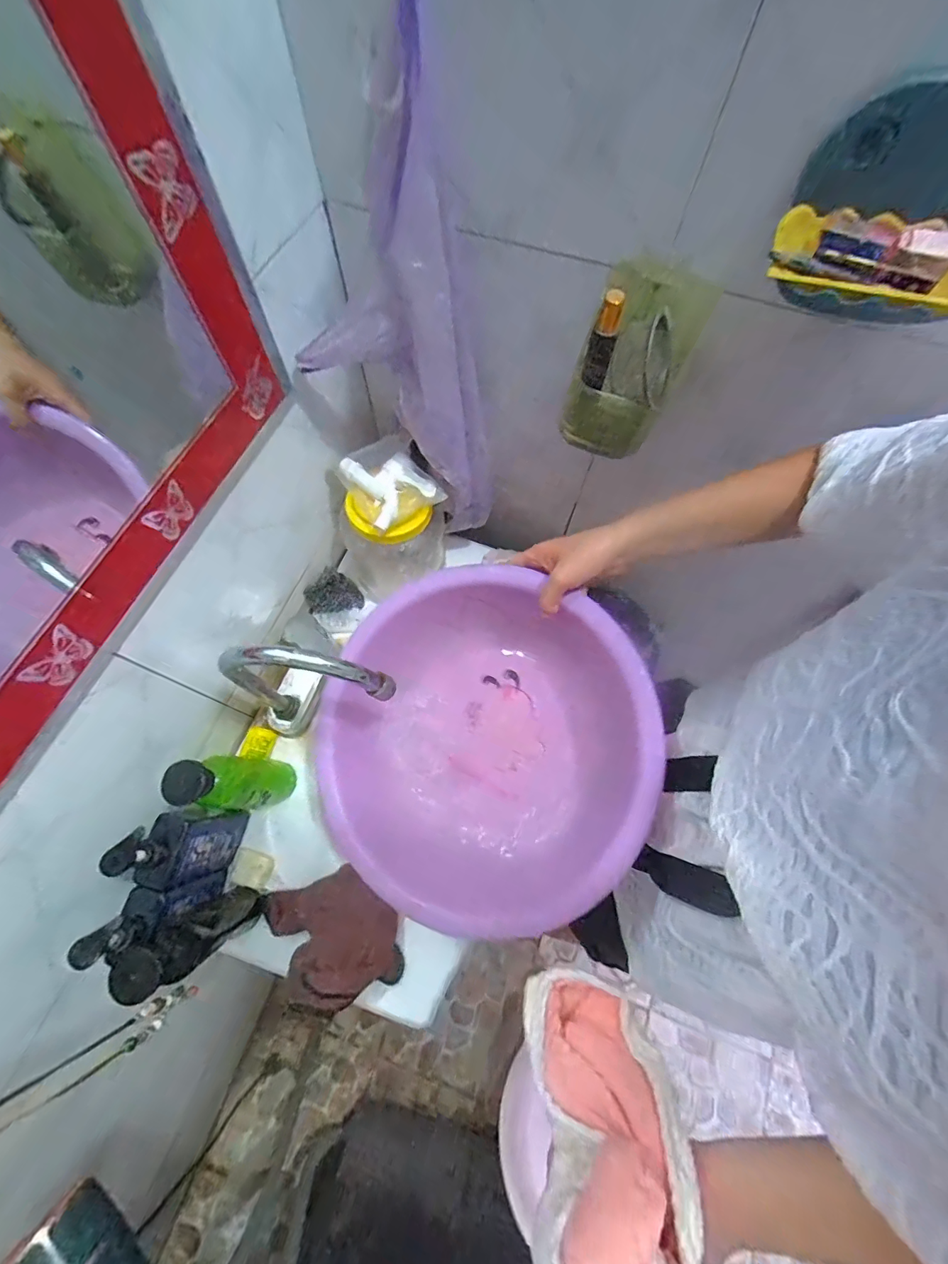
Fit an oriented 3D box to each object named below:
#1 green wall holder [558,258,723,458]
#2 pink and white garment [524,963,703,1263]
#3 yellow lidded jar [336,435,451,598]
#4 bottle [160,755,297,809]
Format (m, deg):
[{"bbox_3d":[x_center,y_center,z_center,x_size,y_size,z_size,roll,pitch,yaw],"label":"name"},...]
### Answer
[{"bbox_3d":[0.144,-0.244,0.420,0.093,0.141,0.091,24,70,8],"label":"green wall holder"},{"bbox_3d":[0.098,0.352,0.309,0.110,0.115,0.175,4,68,0],"label":"pink and white garment"},{"bbox_3d":[-0.111,-0.150,0.596,0.137,0.168,0.132,-16,70,-8],"label":"yellow lidded jar"},{"bbox_3d":[-0.250,0.161,0.491,0.051,0.180,0.053,3,68,0],"label":"bottle"}]

